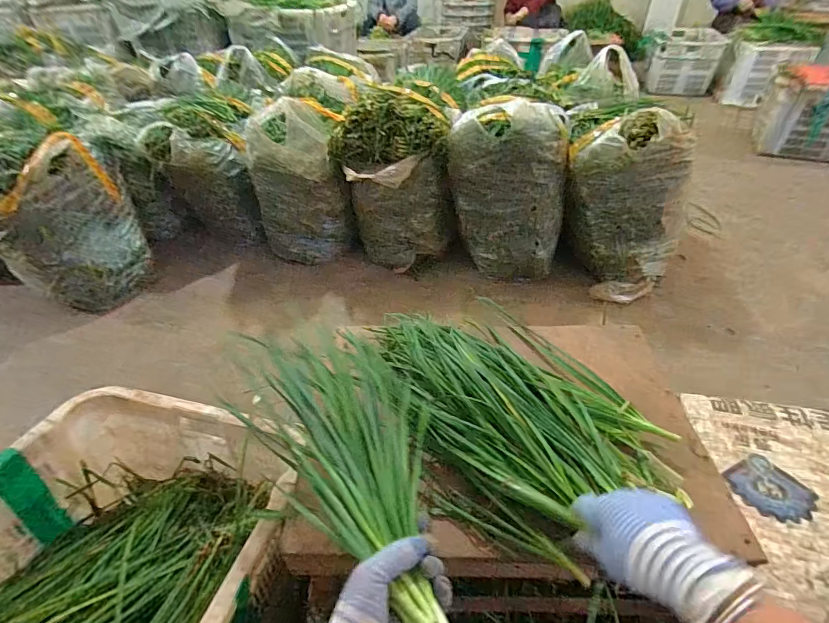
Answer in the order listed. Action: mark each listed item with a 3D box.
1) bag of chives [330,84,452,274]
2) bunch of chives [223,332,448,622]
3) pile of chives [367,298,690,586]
[{"bbox_3d":[-0.069,-0.461,1.519,0.356,0.556,0.263,-18,44,-18],"label":"bag of chives"},{"bbox_3d":[-0.066,0.170,0.497,0.202,0.084,0.437,-17,36,-17],"label":"bunch of chives"},{"bbox_3d":[0.136,0.114,0.651,0.293,0.073,0.475,-18,44,-18],"label":"pile of chives"}]

